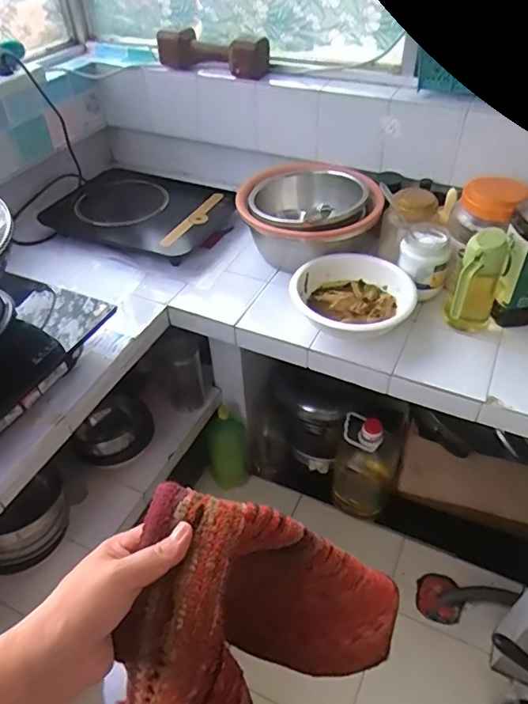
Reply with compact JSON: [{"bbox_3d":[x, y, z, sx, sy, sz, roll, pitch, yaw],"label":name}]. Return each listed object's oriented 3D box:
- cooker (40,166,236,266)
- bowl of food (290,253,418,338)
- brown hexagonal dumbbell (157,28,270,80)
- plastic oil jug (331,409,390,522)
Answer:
[{"bbox_3d":[-0.288,-0.331,1.183,0.365,0.068,0.236,16,46,18],"label":"cooker"},{"bbox_3d":[0.163,-0.104,0.956,0.221,0.062,0.175,3,44,5],"label":"bowl of food"},{"bbox_3d":[-0.115,-0.657,1.135,0.245,0.072,0.080,16,46,18],"label":"brown hexagonal dumbbell"},{"bbox_3d":[0.260,0.297,1.333,0.145,0.353,0.120,8,45,11],"label":"plastic oil jug"}]

